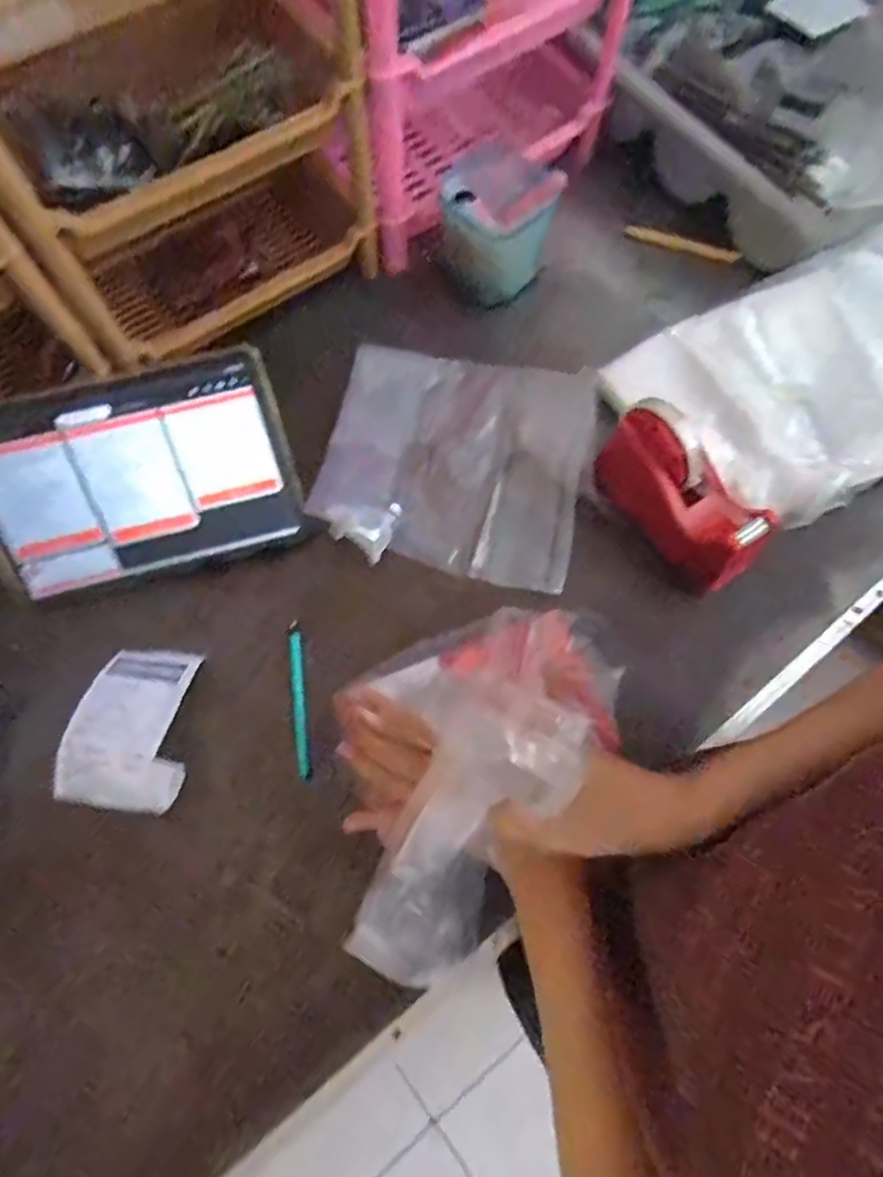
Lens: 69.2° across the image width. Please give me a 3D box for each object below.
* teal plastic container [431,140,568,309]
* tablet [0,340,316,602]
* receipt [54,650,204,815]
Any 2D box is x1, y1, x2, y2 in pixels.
[{"bbox_3d":[0.056,-0.368,0.653,0.115,0.113,0.105,13,70,4],"label":"teal plastic container"},{"bbox_3d":[-0.255,-0.088,0.540,0.258,0.022,0.177,-17,115,-3],"label":"tablet"},{"bbox_3d":[-0.242,0.109,0.513,0.096,0.059,0.126,7,70,2],"label":"receipt"}]

